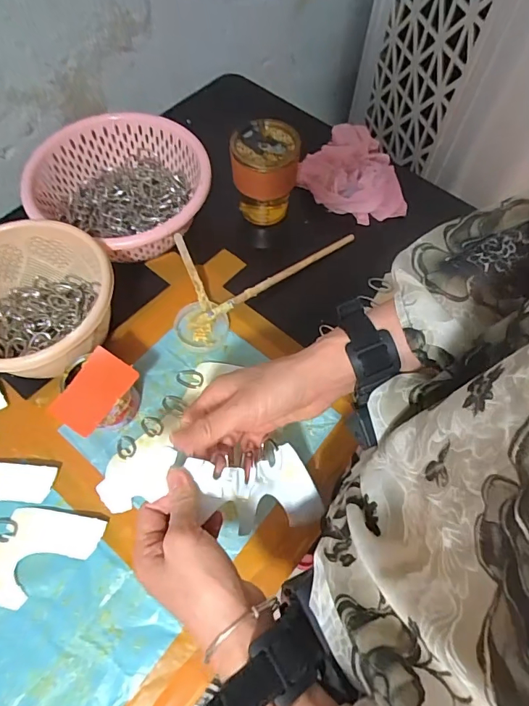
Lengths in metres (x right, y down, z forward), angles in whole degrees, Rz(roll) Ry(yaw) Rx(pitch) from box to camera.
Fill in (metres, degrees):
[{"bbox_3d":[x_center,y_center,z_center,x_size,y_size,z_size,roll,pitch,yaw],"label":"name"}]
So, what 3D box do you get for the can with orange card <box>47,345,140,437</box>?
[{"bbox_3d":[-0.176,0.046,0.468,0.066,0.080,0.079,32,70,13],"label":"can with orange card"}]

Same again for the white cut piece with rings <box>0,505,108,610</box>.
[{"bbox_3d":[-0.266,0.222,0.423,0.216,0.007,0.083,-40,69,-20],"label":"white cut piece with rings"}]

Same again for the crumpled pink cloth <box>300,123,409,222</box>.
[{"bbox_3d":[0.123,-0.269,0.641,0.139,0.058,0.163,-16,68,-7],"label":"crumpled pink cloth"}]

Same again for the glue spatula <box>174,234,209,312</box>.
[{"bbox_3d":[-0.089,-0.099,0.545,0.013,0.005,0.097,-19,100,17],"label":"glue spatula"}]

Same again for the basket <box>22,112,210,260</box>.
[{"bbox_3d":[-0.186,-0.206,0.589,0.215,0.086,0.205,-4,67,-2],"label":"basket"}]

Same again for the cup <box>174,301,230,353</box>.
[{"bbox_3d":[-0.078,-0.036,0.543,0.066,0.022,0.063,0,67,0],"label":"cup"}]

